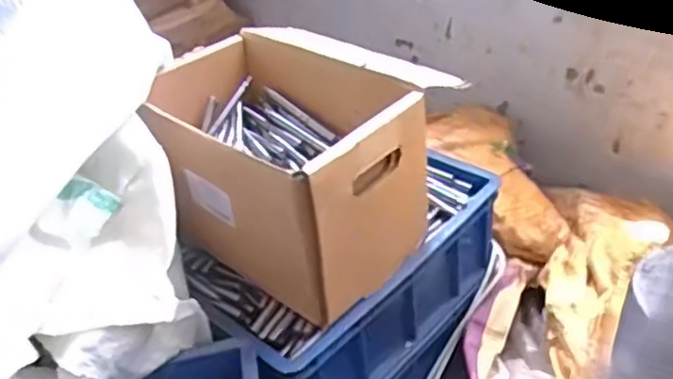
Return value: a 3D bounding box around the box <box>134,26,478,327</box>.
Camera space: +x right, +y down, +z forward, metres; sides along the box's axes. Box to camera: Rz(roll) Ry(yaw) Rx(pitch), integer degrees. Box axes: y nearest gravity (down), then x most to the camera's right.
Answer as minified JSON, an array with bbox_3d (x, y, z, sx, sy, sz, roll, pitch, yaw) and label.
[{"bbox_3d":[-0.057,-0.042,0.796,0.318,0.189,0.248,23,47,35],"label":"box"}]

